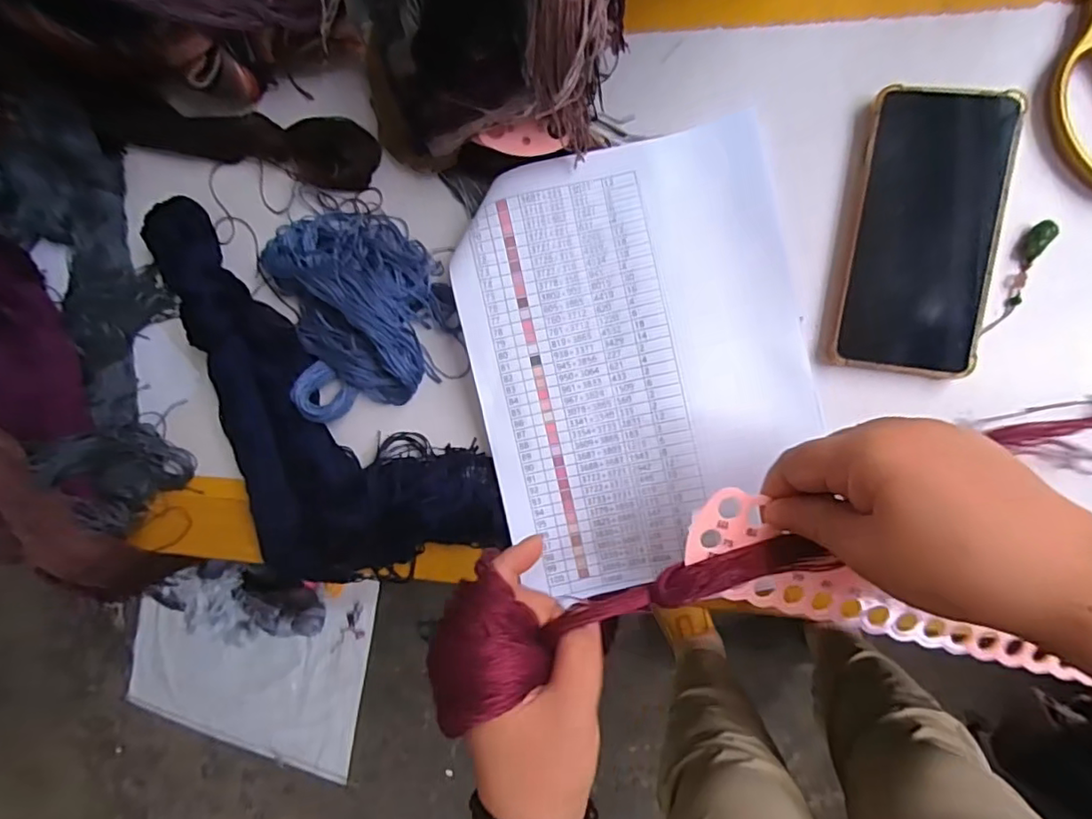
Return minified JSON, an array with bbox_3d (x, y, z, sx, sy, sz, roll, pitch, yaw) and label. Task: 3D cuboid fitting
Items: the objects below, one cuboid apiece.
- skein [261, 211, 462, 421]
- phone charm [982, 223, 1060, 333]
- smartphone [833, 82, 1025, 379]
[{"bbox_3d":[-0.126,-0.073,0.388,0.115,0.032,0.137,-16,90,12],"label":"skein"},{"bbox_3d":[0.275,-0.076,0.330,0.012,0.009,0.069,22,98,10],"label":"phone charm"},{"bbox_3d":[0.223,-0.104,0.339,0.079,0.011,0.163,9,95,11],"label":"smartphone"}]

